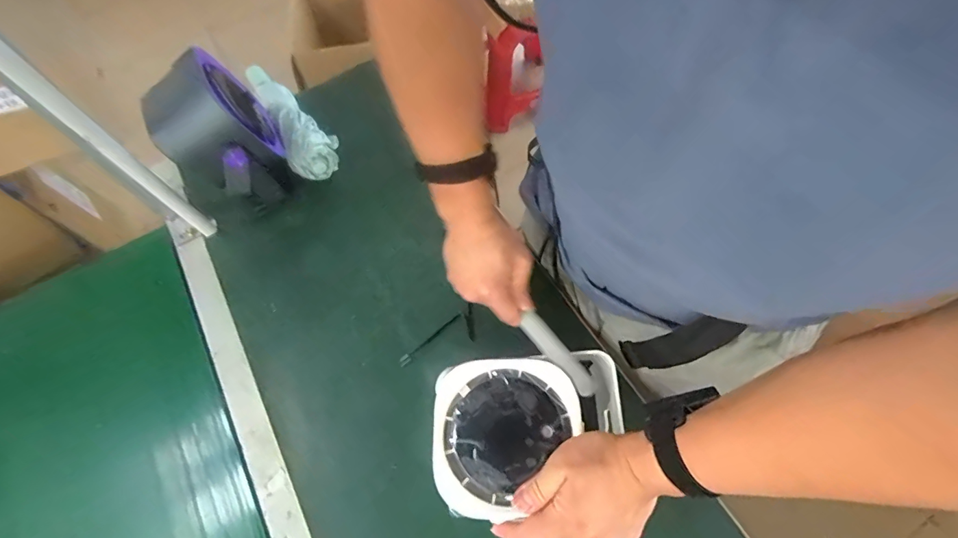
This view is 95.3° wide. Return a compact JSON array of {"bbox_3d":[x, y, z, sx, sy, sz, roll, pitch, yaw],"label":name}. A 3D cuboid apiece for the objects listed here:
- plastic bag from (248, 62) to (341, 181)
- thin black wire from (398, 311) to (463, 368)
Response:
[{"bbox_3d":[-0.308,-0.258,0.726,0.081,0.062,0.268,-28,65,-12],"label":"plastic bag"},{"bbox_3d":[-0.062,0.091,0.571,0.103,0.006,0.012,-38,68,-16],"label":"thin black wire"}]

